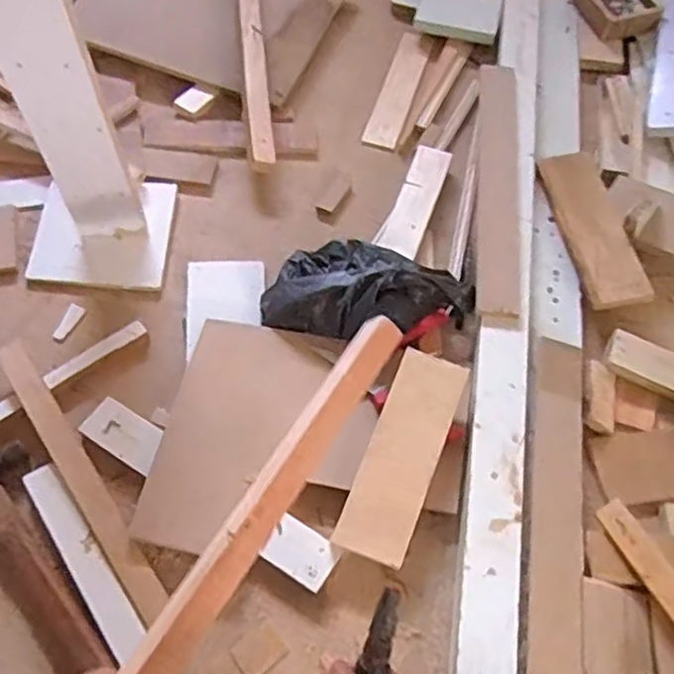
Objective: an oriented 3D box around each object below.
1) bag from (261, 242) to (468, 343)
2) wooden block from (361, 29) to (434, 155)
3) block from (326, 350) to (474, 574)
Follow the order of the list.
[{"bbox_3d":[0.036,-0.053,0.775,0.232,0.070,0.122,14,61,5],"label":"bag"},{"bbox_3d":[0.091,-0.363,1.003,0.049,0.011,0.239,17,61,6],"label":"wooden block"},{"bbox_3d":[0.066,0.115,0.685,0.069,0.009,0.210,19,71,14],"label":"block"}]

